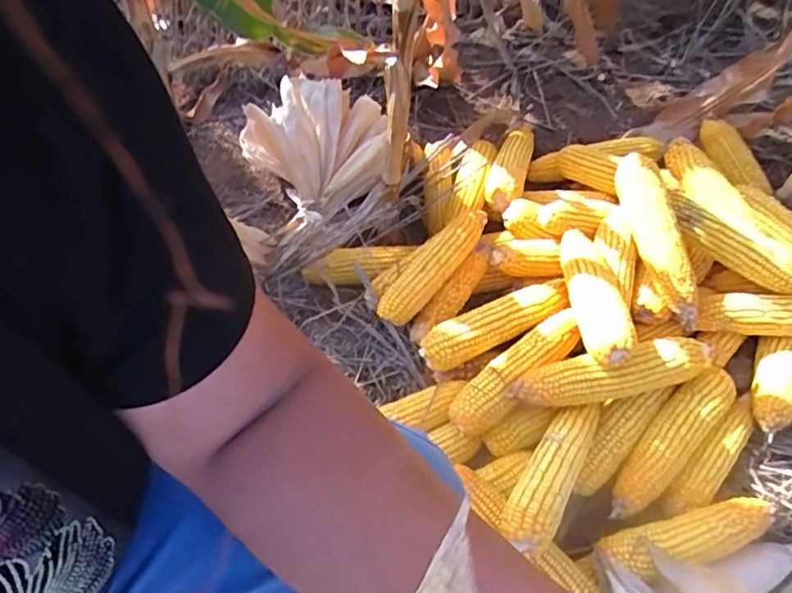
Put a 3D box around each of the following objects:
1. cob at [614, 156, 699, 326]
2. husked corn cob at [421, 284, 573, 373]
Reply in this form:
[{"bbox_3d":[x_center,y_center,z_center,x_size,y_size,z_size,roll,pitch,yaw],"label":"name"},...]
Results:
[{"bbox_3d":[0.350,-0.084,0.774,0.048,0.057,0.251,-6,67,-9],"label":"cob"},{"bbox_3d":[0.135,0.032,0.770,0.220,0.044,0.064,-24,56,-7],"label":"husked corn cob"}]

